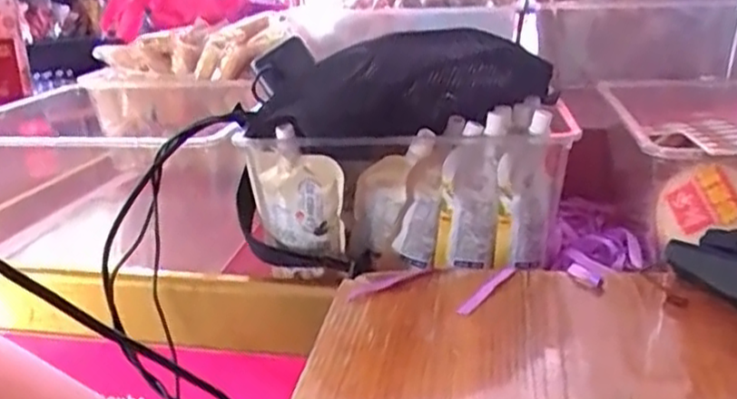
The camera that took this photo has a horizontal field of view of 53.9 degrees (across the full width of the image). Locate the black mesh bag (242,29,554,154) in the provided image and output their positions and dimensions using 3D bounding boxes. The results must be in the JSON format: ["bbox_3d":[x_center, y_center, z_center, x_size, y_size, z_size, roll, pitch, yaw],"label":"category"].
[{"bbox_3d":[0.026,-0.101,0.652,0.267,0.081,0.102,-6,19,-12],"label":"black mesh bag"}]

